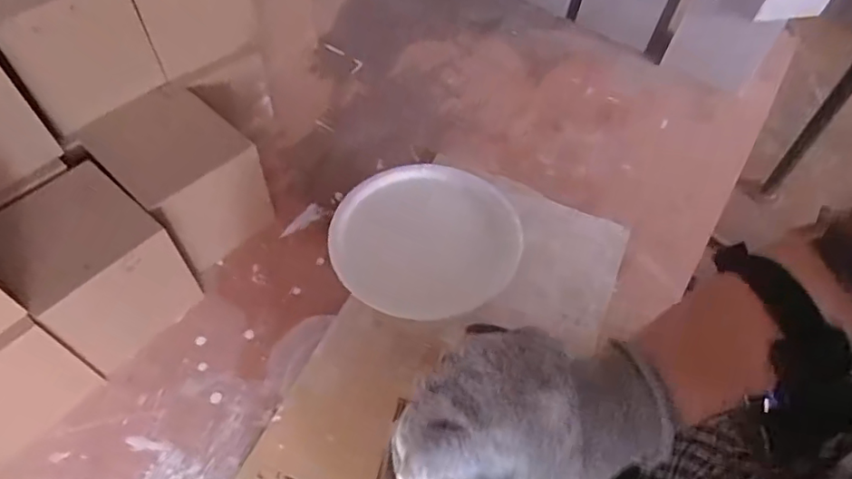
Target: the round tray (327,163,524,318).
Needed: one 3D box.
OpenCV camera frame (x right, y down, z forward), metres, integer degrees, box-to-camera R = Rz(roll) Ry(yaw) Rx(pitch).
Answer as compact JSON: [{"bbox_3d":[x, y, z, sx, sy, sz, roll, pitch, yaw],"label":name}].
[{"bbox_3d":[0.000,-0.001,0.517,0.168,0.016,0.161,4,59,-7],"label":"round tray"}]

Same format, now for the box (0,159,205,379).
[{"bbox_3d":[-0.281,0.027,0.476,0.116,0.117,0.106,36,61,23],"label":"box"}]

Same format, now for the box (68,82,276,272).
[{"bbox_3d":[-0.233,-0.056,0.540,0.131,0.119,0.110,36,61,22],"label":"box"}]

